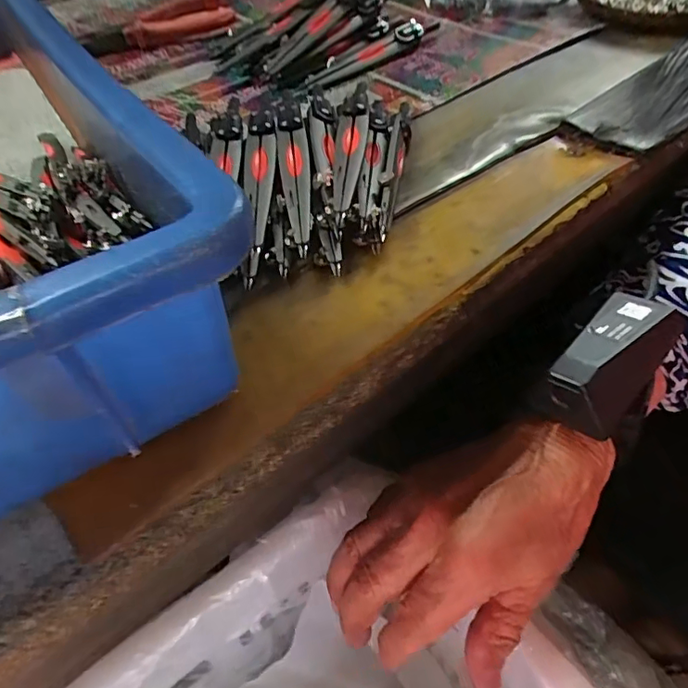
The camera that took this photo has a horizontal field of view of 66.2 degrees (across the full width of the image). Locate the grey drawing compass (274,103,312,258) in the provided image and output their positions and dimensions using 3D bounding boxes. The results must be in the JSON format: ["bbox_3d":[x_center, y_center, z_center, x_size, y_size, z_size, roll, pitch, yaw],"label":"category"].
[{"bbox_3d":[-0.023,-0.084,0.247,0.014,0.011,0.113,-9,49,-3],"label":"grey drawing compass"}]

